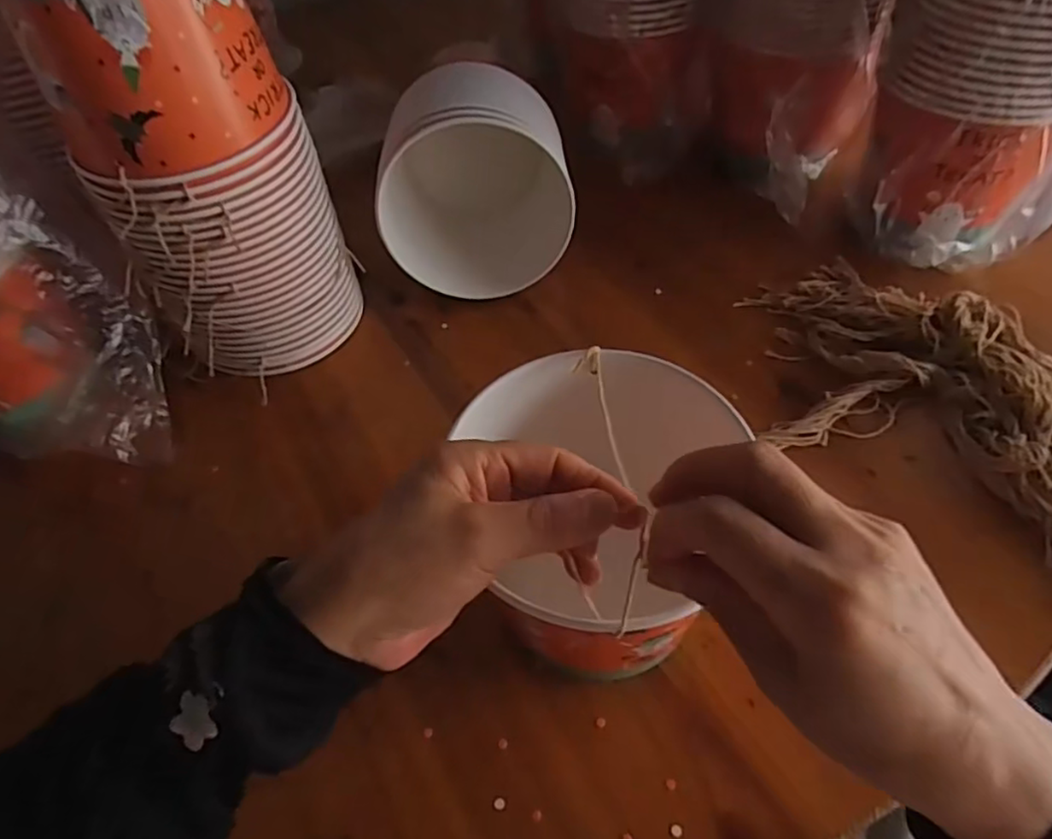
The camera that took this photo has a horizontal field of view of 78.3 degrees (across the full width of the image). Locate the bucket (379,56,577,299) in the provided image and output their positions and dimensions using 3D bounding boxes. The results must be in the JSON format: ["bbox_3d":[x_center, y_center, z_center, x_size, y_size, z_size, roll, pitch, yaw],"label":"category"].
[{"bbox_3d":[-0.046,-0.217,0.594,0.147,0.160,0.154,-3,52,4],"label":"bucket"}]

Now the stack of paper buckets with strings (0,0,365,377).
[{"bbox_3d":[-0.240,-0.195,0.482,0.153,0.312,0.135,-23,53,-12],"label":"stack of paper buckets with strings"}]

